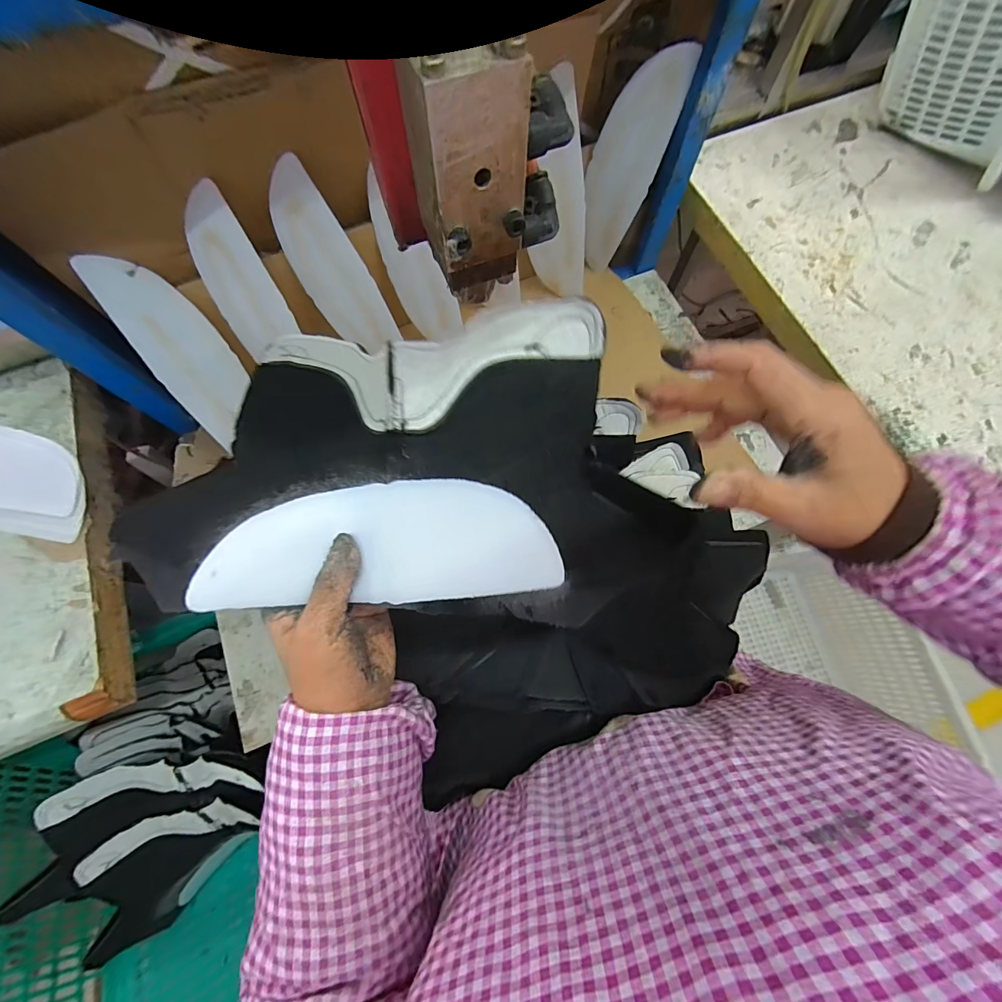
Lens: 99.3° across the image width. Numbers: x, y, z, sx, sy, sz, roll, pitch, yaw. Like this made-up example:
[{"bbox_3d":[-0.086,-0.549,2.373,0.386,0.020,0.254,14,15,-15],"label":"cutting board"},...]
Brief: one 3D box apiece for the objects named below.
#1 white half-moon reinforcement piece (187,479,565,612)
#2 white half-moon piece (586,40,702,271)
[{"bbox_3d":[-0.068,0.025,0.251,0.199,0.039,0.066,-3,72,8],"label":"white half-moon reinforcement piece"},{"bbox_3d":[0.137,-0.373,0.481,0.071,0.212,0.008,28,60,7],"label":"white half-moon piece"}]

